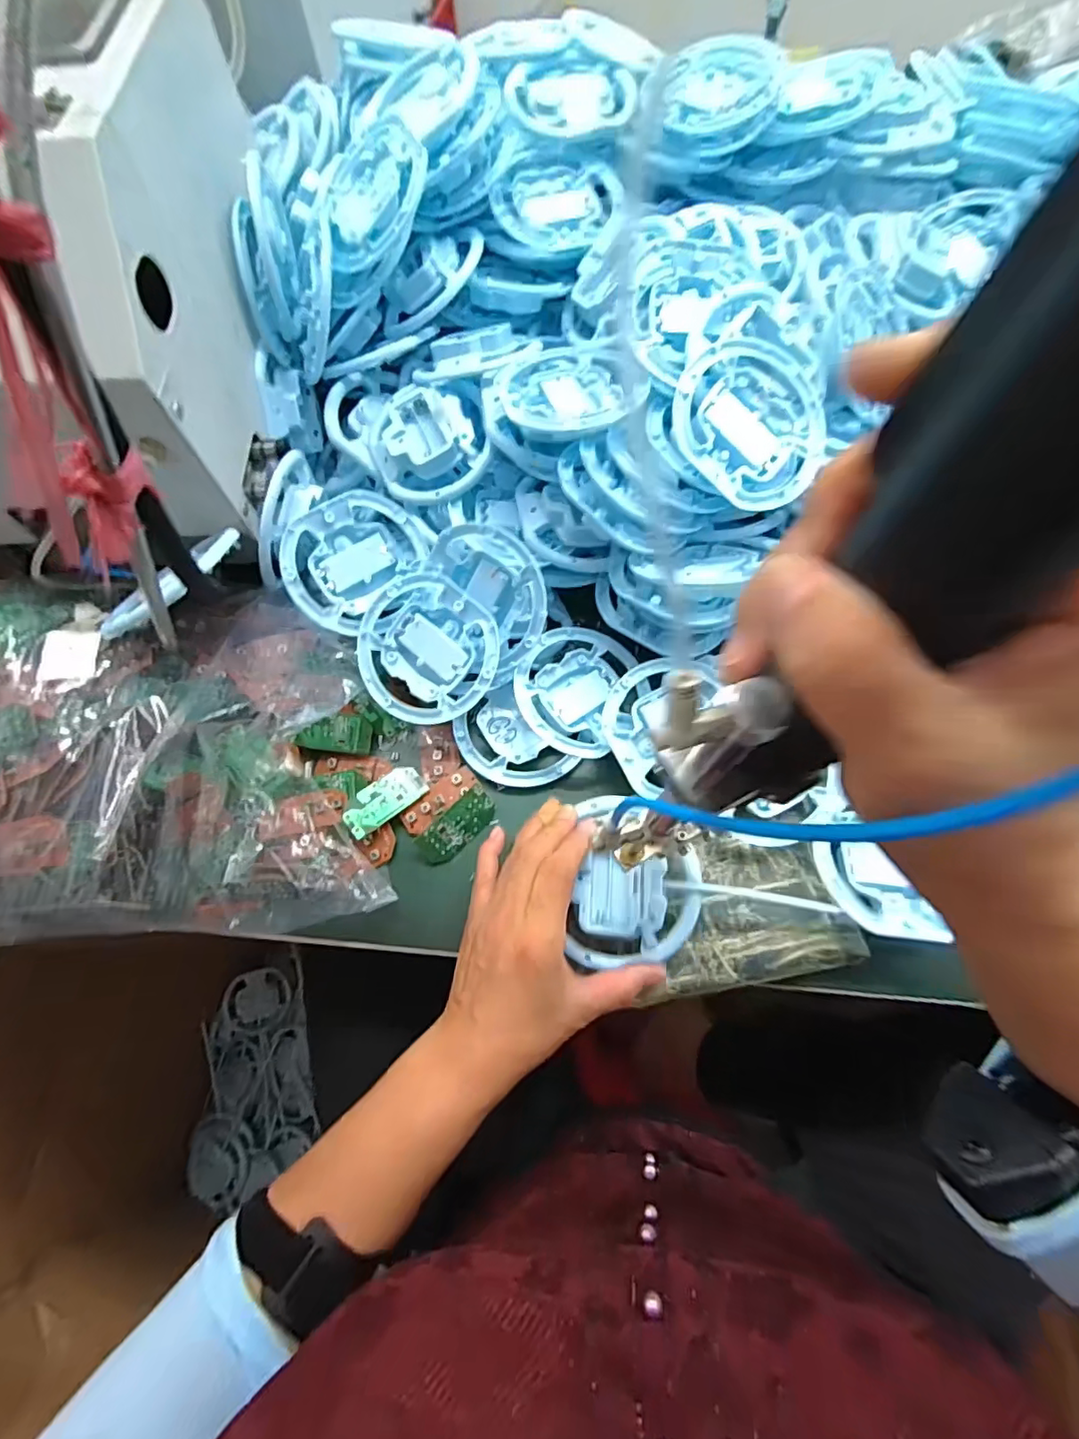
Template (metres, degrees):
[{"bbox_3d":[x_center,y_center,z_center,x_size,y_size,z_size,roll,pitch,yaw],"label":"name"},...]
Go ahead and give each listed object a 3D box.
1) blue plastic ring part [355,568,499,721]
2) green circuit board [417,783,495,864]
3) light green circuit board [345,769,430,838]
[{"bbox_3d":[-0.082,-0.052,0.426,0.100,0.017,0.106,0,89,10],"label":"blue plastic ring part"},{"bbox_3d":[-0.057,0.074,0.408,0.059,0.005,0.027,-40,96,-14],"label":"green circuit board"},{"bbox_3d":[-0.112,0.058,0.421,0.029,0.006,0.062,42,62,17],"label":"light green circuit board"}]

